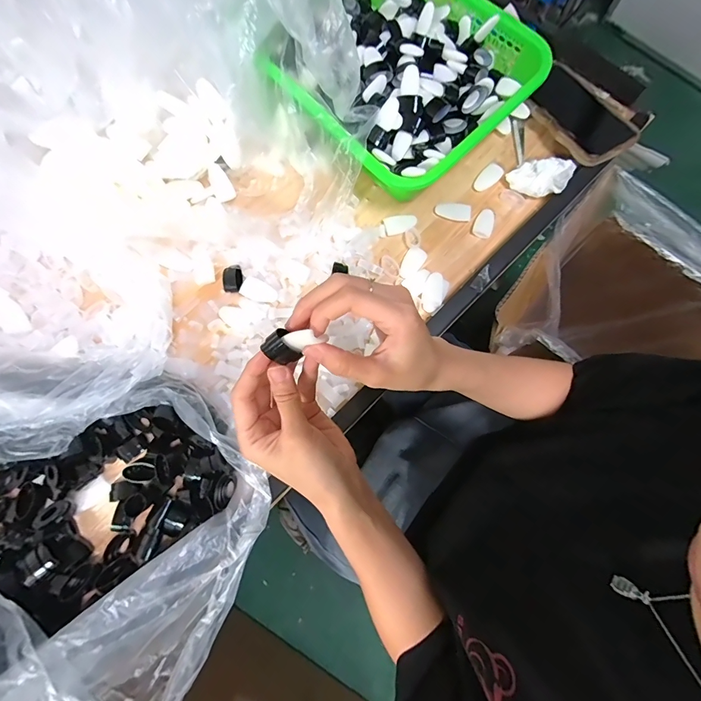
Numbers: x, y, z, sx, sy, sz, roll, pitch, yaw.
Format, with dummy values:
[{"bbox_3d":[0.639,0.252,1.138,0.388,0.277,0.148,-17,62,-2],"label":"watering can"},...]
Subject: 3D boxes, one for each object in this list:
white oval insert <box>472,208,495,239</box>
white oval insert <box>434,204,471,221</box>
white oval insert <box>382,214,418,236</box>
[{"bbox_3d":[0.172,-0.165,0.487,0.022,0.007,0.044,18,76,5],"label":"white oval insert"},{"bbox_3d":[0.133,-0.180,0.490,0.045,0.010,0.020,10,75,3],"label":"white oval insert"},{"bbox_3d":[0.064,-0.165,0.488,0.041,0.008,0.027,-15,76,-4],"label":"white oval insert"}]

